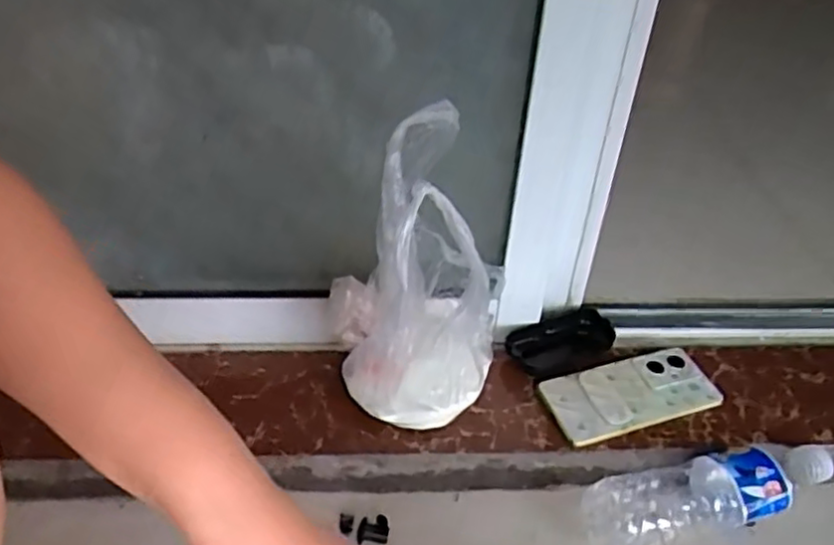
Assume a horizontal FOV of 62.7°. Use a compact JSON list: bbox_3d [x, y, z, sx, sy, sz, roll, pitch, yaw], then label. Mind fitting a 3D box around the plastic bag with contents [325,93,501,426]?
[{"bbox_3d":[-0.005,0.006,0.571,0.147,0.275,0.111,10,40,7],"label":"plastic bag with contents"}]

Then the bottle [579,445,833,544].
[{"bbox_3d":[0.252,0.185,0.574,0.223,0.059,0.066,-6,41,-11],"label":"bottle"}]

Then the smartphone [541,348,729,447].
[{"bbox_3d":[0.202,0.115,0.648,0.160,0.014,0.074,-11,42,-17],"label":"smartphone"}]

